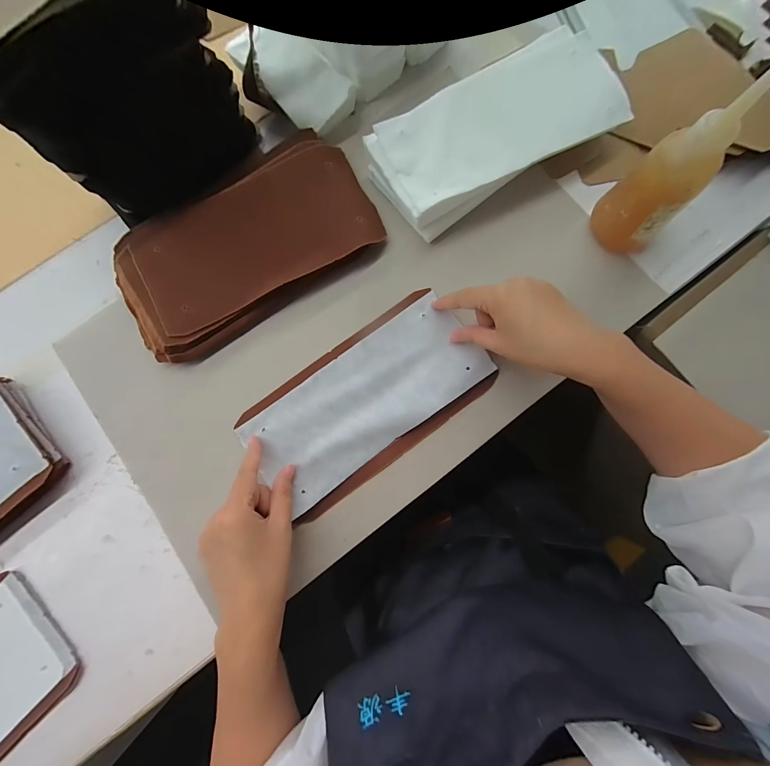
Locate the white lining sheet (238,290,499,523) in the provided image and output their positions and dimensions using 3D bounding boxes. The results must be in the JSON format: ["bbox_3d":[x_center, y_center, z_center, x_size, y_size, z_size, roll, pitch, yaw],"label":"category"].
[{"bbox_3d":[-0.019,0.015,0.340,0.243,0.009,0.106,-36,76,-4],"label":"white lining sheet"}]

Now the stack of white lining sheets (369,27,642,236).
[{"bbox_3d":[0.117,-0.266,0.359,0.264,0.049,0.122,-29,81,-3],"label":"stack of white lining sheets"}]

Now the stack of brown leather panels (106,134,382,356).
[{"bbox_3d":[-0.154,-0.155,0.361,0.275,0.026,0.157,-32,82,-4],"label":"stack of brown leather panels"}]

